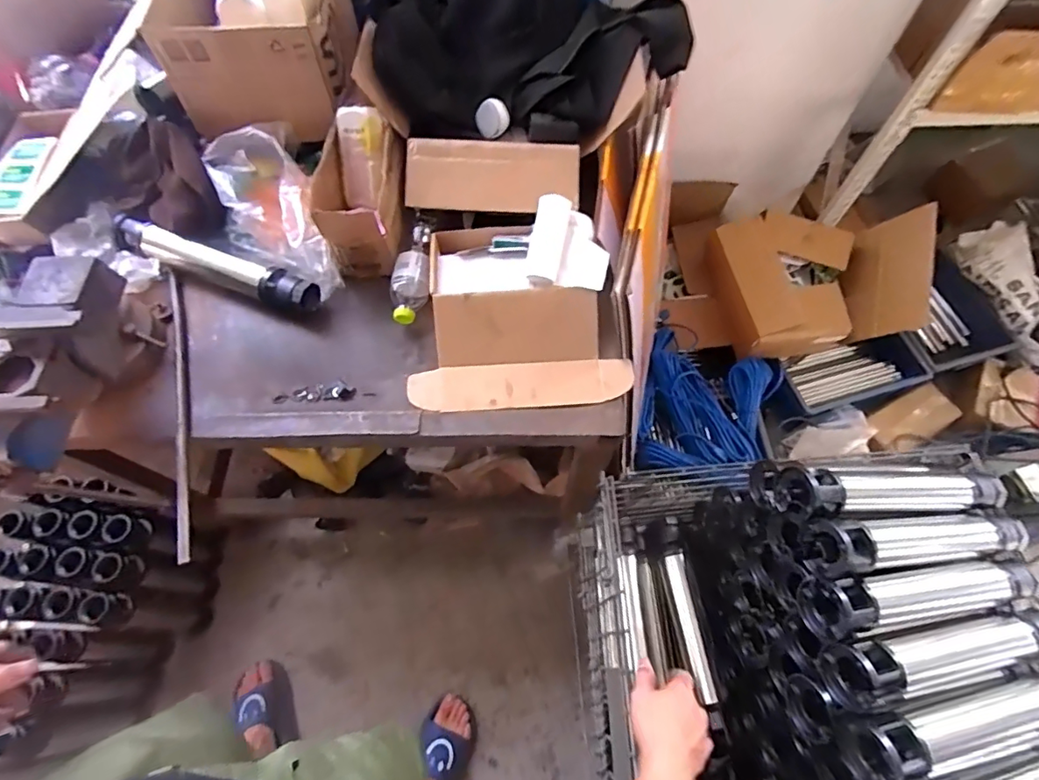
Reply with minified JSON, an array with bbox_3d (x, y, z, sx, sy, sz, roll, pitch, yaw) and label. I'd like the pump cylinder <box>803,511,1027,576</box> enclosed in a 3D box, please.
[{"bbox_3d":[0.562,0.209,0.737,0.362,0.066,0.064,0,66,-17],"label":"pump cylinder"}]

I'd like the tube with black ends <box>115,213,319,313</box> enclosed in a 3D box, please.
[{"bbox_3d":[-0.511,-0.206,0.884,0.370,0.064,0.058,17,65,9],"label":"tube with black ends"}]

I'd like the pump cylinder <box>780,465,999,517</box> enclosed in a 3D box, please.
[{"bbox_3d":[0.552,0.148,0.769,0.354,0.059,0.065,2,66,-13],"label":"pump cylinder"}]

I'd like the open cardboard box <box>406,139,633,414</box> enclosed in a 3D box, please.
[{"bbox_3d":[-0.010,-0.200,0.863,0.341,0.105,0.455,-2,64,-1],"label":"open cardboard box"}]

